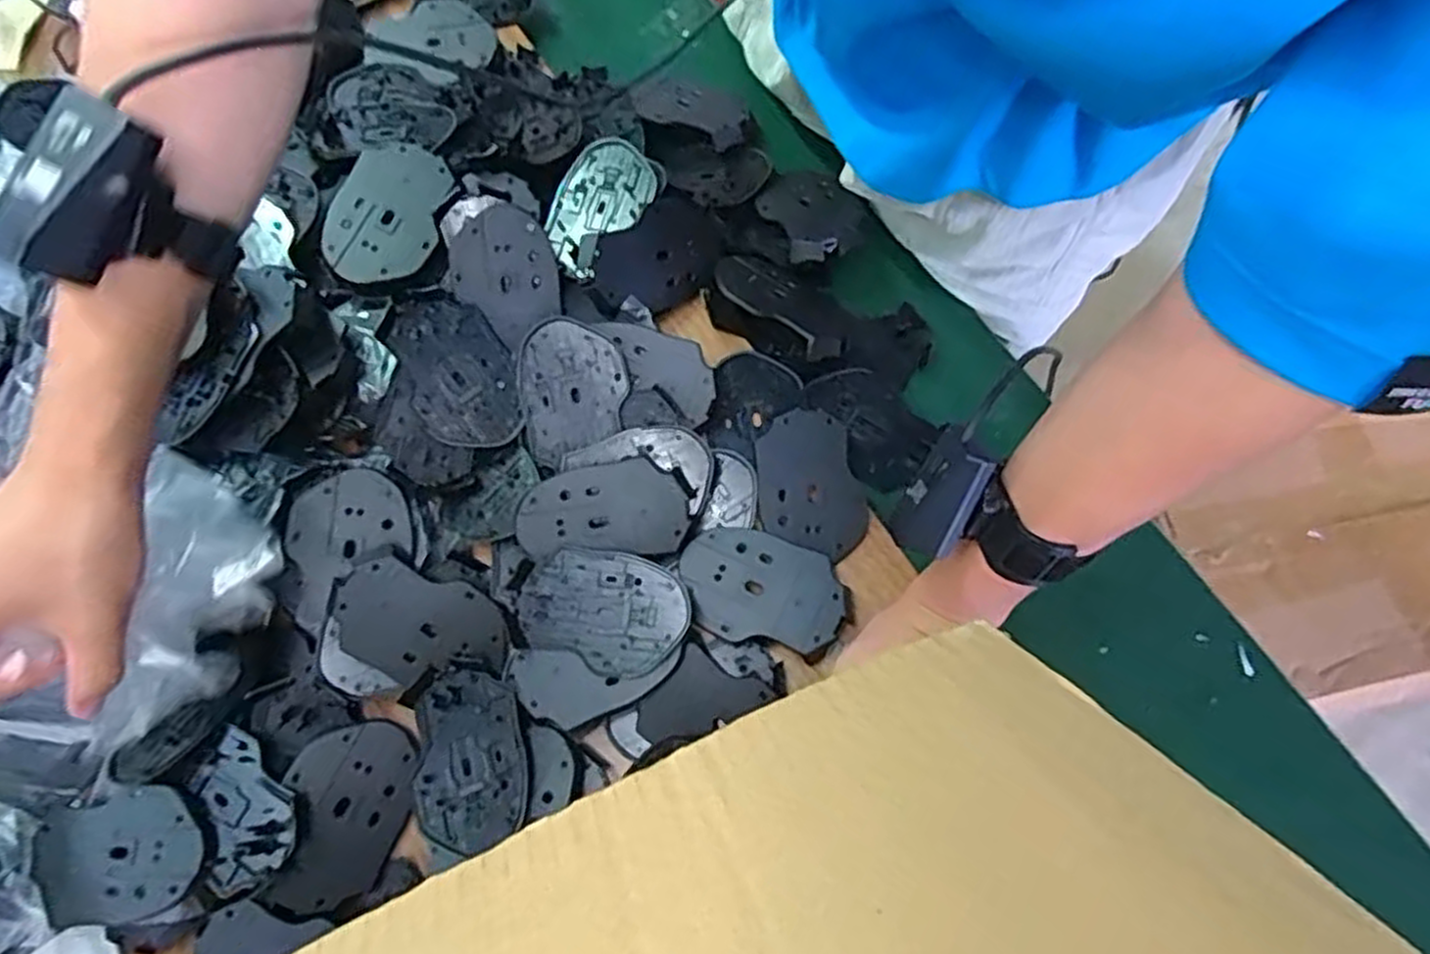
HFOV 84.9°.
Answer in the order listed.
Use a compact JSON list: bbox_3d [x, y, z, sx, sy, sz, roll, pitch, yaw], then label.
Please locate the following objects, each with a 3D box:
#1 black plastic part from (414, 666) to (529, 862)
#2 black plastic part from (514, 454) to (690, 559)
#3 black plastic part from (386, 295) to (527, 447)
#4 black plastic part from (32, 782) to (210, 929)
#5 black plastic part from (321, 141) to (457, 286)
[{"bbox_3d":[-0.154,0.174,0.486,0.068,0.011,0.104,-15,71,-3],"label":"black plastic part"},{"bbox_3d":[-0.075,0.022,0.519,0.109,0.008,0.064,-7,85,-4],"label":"black plastic part"},{"bbox_3d":[-0.181,-0.073,0.551,0.070,0.005,0.109,-21,92,-14],"label":"black plastic part"},{"bbox_3d":[-0.356,0.226,0.463,0.105,0.006,0.071,-15,71,-3],"label":"black plastic part"},{"bbox_3d":[-0.233,-0.190,0.560,0.070,0.008,0.109,21,77,-9],"label":"black plastic part"}]

